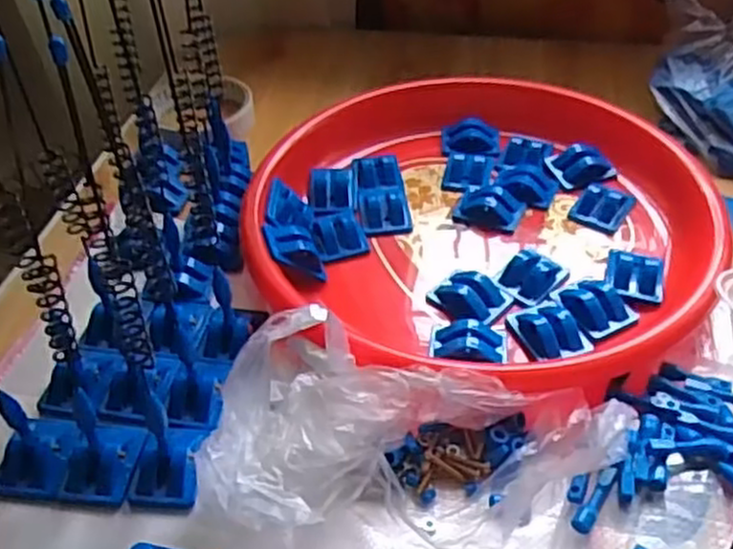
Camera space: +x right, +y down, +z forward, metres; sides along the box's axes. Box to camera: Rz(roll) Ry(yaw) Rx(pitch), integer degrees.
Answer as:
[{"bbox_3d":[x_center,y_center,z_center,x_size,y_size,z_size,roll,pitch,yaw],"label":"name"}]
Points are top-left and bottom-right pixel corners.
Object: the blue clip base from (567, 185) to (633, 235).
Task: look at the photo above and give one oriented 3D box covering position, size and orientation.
[{"bbox_3d":[0.159,-0.047,0.520,0.033,0.013,0.034,27,51,28],"label":"blue clip base"}]

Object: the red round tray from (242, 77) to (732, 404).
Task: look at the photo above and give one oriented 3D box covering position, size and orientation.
[{"bbox_3d":[0.068,-0.048,0.496,0.279,0.042,0.293,-2,43,1],"label":"red round tray"}]

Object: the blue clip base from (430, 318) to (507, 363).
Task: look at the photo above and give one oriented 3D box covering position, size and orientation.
[{"bbox_3d":[0.058,0.039,0.434,0.042,0.010,0.032,1,43,4],"label":"blue clip base"}]

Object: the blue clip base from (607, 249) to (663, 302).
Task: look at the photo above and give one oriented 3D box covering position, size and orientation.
[{"bbox_3d":[0.163,0.001,0.466,0.032,0.014,0.031,9,45,12],"label":"blue clip base"}]

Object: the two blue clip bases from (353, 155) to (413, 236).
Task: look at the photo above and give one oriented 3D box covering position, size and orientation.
[{"bbox_3d":[0.011,-0.057,0.537,0.035,0.012,0.074,-7,43,-4],"label":"two blue clip bases"}]

